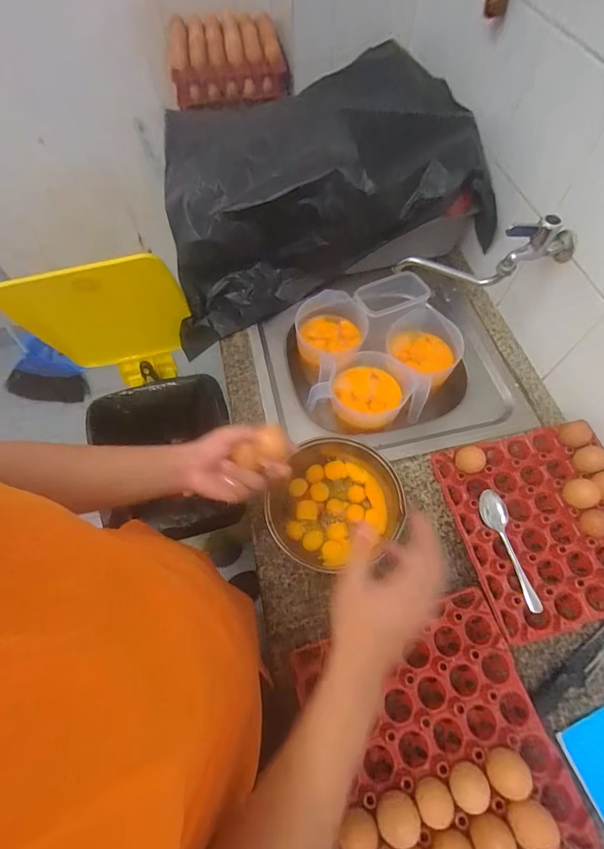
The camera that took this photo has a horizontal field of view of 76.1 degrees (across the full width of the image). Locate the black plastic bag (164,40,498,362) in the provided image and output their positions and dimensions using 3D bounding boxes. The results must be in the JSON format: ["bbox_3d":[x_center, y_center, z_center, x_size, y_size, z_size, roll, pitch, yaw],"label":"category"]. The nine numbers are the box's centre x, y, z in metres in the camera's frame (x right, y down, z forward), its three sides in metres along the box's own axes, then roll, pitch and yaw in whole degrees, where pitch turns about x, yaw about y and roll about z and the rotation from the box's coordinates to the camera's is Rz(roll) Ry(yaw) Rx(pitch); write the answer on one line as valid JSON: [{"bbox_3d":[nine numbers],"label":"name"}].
[{"bbox_3d":[0.010,-0.508,0.850,0.675,0.297,0.435,-19,63,-8],"label":"black plastic bag"}]

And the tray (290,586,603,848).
[{"bbox_3d":[0.164,0.402,0.486,0.287,0.069,0.283,-16,63,-6],"label":"tray"}]

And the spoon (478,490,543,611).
[{"bbox_3d":[0.304,0.183,0.564,0.038,0.029,0.172,-15,75,-6],"label":"spoon"}]

